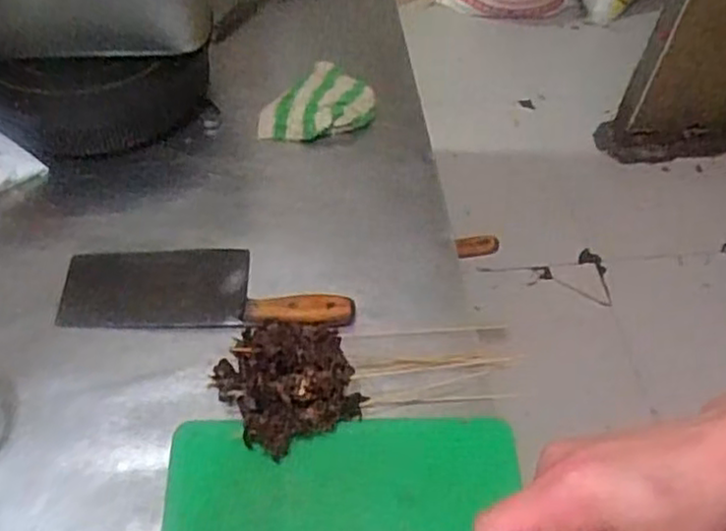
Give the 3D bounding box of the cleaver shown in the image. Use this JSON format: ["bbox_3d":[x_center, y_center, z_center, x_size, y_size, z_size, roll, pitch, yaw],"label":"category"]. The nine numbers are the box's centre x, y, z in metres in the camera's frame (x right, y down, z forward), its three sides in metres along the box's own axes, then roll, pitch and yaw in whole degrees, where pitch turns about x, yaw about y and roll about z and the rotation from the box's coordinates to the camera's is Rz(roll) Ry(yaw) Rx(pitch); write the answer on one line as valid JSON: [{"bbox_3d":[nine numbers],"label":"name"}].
[{"bbox_3d":[-0.170,0.019,0.788,0.307,0.020,0.102,1,53,-2],"label":"cleaver"}]

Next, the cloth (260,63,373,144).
[{"bbox_3d":[-0.064,-0.217,0.946,0.149,0.061,0.095,-7,54,-8],"label":"cloth"}]

